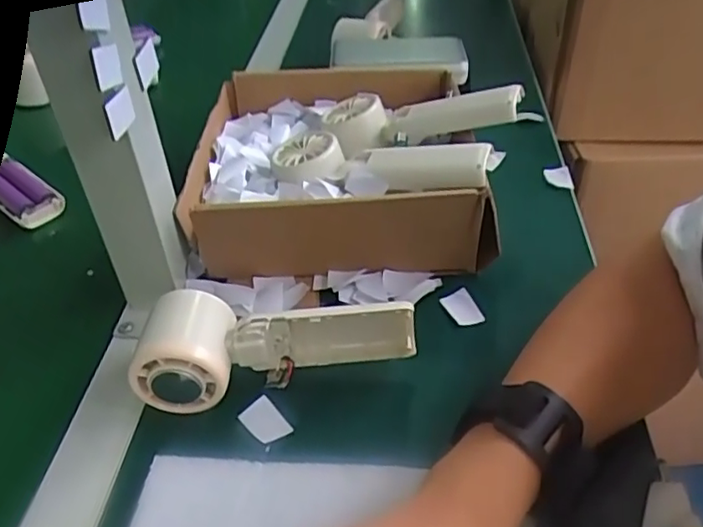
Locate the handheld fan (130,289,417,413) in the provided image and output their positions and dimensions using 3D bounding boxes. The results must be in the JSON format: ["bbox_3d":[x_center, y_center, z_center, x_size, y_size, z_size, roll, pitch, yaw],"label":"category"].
[{"bbox_3d":[-0.044,0.048,0.373,0.162,0.050,0.062,-1,41,2],"label":"handheld fan"}]

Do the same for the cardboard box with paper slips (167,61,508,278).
[{"bbox_3d":[-0.012,-0.084,0.509,0.211,0.067,0.209,-1,44,-1],"label":"cardboard box with paper slips"}]

